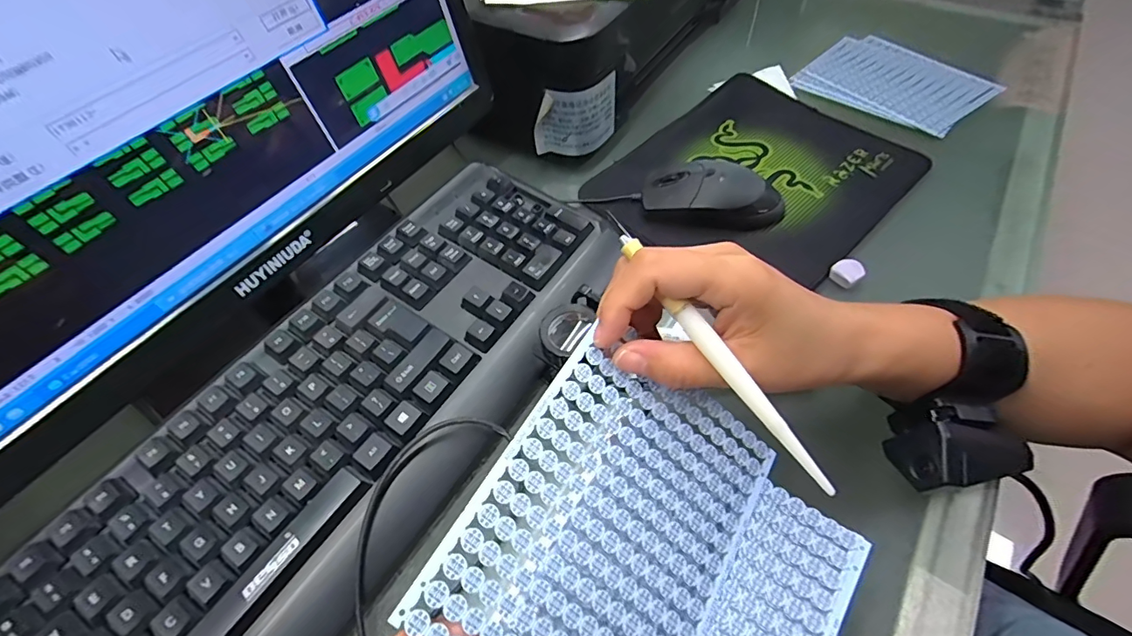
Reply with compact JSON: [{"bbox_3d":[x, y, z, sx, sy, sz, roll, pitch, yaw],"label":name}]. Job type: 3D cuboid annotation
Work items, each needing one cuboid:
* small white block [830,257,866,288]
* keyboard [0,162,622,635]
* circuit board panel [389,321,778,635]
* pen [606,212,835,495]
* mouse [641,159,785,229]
[{"bbox_3d":[0.206,-0.034,0.360,0.017,0.012,0.019,-35,59,-20],"label":"small white block"},{"bbox_3d":[-0.130,0.059,0.304,0.153,0.043,0.425,28,61,22],"label":"keyboard"},{"bbox_3d":[0.024,0.087,0.210,0.117,0.004,0.145,41,61,-8],"label":"circuit board panel"},{"bbox_3d":[0.064,0.013,0.215,0.008,0.007,0.146,-33,78,-18],"label":"pen"},{"bbox_3d":[0.119,-0.100,0.399,0.109,0.038,0.055,16,57,15],"label":"mouse"}]

